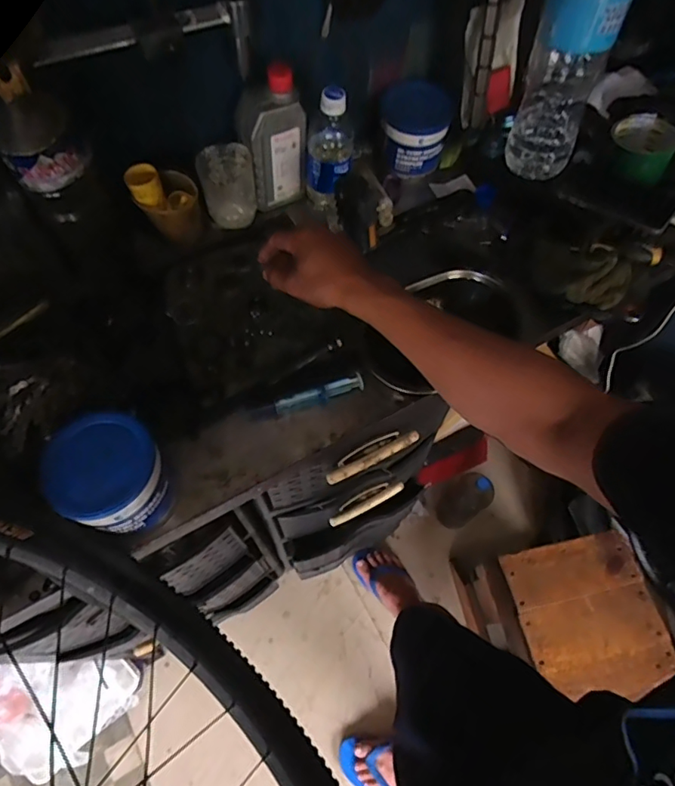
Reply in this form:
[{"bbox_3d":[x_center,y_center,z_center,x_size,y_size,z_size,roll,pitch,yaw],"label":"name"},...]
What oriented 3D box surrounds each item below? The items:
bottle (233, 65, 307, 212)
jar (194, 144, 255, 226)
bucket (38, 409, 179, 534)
[{"bbox_3d":[-0.086,-0.331,0.676,0.080,0.169,0.049,-25,67,-13],"label":"bottle"},{"bbox_3d":[-0.147,-0.274,0.691,0.070,0.094,0.064,1,63,-1],"label":"jar"},{"bbox_3d":[-0.218,0.085,0.501,0.095,0.089,0.102,1,63,-1],"label":"bucket"}]

